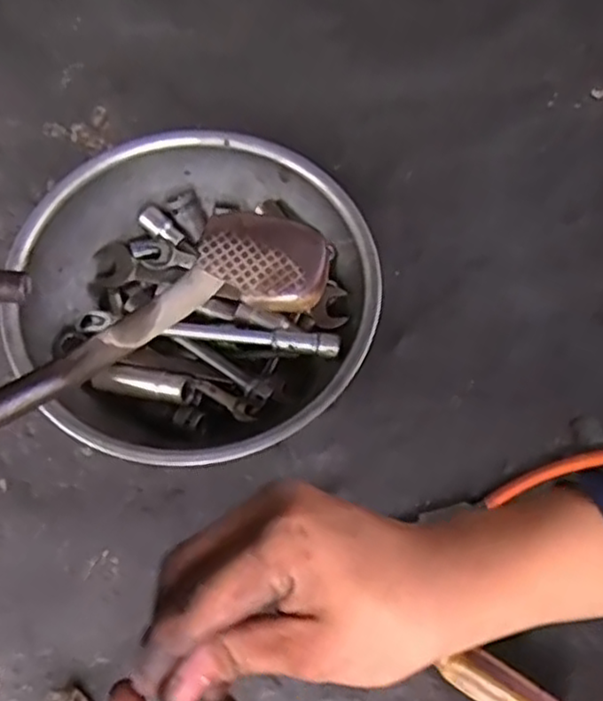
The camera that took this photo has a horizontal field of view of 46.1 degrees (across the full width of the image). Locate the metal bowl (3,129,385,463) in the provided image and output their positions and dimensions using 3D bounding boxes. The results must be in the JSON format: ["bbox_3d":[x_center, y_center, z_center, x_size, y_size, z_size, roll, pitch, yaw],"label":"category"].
[{"bbox_3d":[-0.079,-0.038,0.552,0.258,0.090,0.255,0,67,1],"label":"metal bowl"}]

